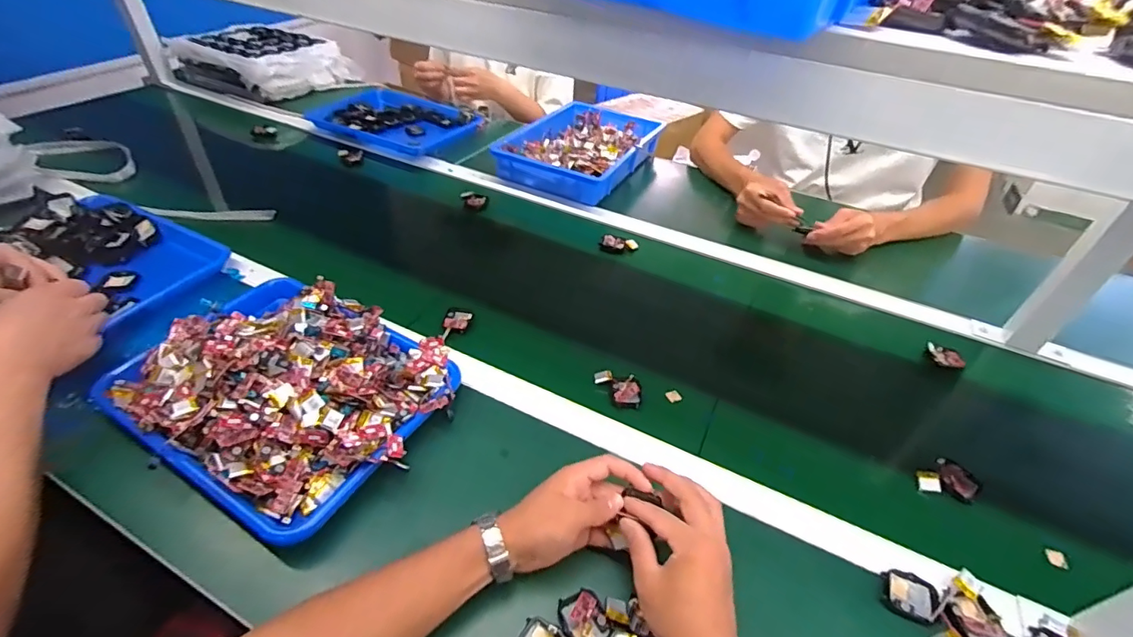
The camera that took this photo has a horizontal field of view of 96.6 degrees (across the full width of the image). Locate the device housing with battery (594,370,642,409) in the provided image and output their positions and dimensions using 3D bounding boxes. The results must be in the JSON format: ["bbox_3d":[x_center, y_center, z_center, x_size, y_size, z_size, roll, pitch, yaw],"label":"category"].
[{"bbox_3d":[0.067,0.086,0.624,0.038,0.019,0.064,-25,49,-28],"label":"device housing with battery"}]

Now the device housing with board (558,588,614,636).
[{"bbox_3d":[0.015,0.254,0.428,0.037,0.016,0.045,-21,47,-25],"label":"device housing with board"}]

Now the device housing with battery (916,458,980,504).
[{"bbox_3d":[0.417,0.177,0.557,0.060,0.017,0.044,8,42,5],"label":"device housing with battery"}]

